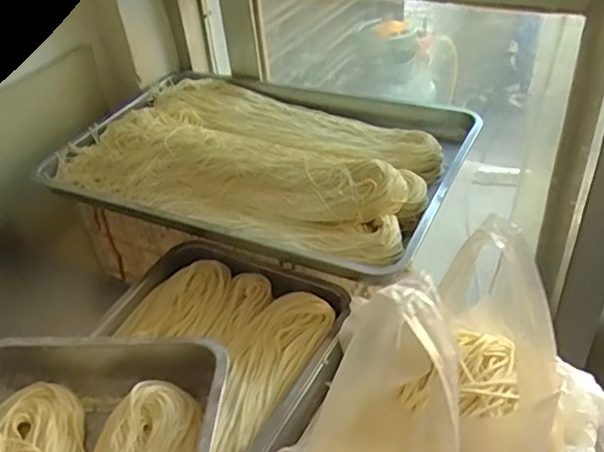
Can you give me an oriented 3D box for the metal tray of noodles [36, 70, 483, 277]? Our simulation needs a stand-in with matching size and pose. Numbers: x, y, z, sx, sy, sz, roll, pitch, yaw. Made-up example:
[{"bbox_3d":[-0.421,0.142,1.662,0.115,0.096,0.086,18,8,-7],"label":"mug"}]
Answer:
[{"bbox_3d":[-0.072,-0.114,0.883,0.570,0.062,0.358,15,44,24],"label":"metal tray of noodles"}]

